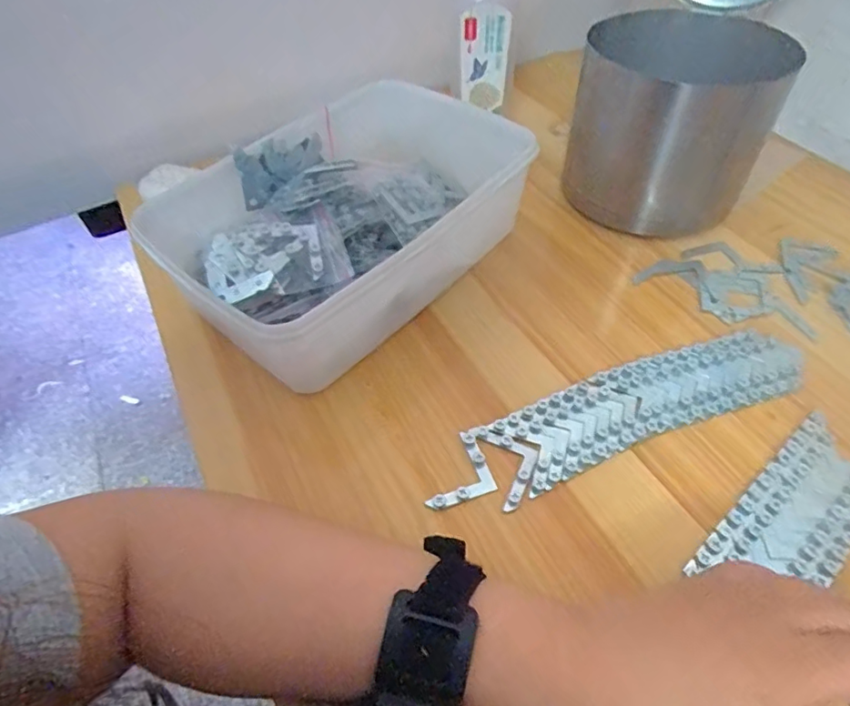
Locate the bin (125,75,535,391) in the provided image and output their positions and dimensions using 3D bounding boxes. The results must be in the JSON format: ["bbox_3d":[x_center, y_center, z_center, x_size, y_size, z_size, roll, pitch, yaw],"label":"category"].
[{"bbox_3d":[-0.052,-0.099,0.404,0.254,0.083,0.183,-36,57,-23],"label":"bin"}]

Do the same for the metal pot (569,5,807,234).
[{"bbox_3d":[0.199,-0.193,0.443,0.147,0.127,0.128,23,56,21],"label":"metal pot"}]

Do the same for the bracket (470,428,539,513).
[{"bbox_3d":[0.052,0.065,0.319,0.034,0.007,0.054,-15,51,-8],"label":"bracket"}]

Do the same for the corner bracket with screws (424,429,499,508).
[{"bbox_3d":[0.016,0.070,0.319,0.041,0.005,0.041,-17,51,-9],"label":"corner bracket with screws"}]

